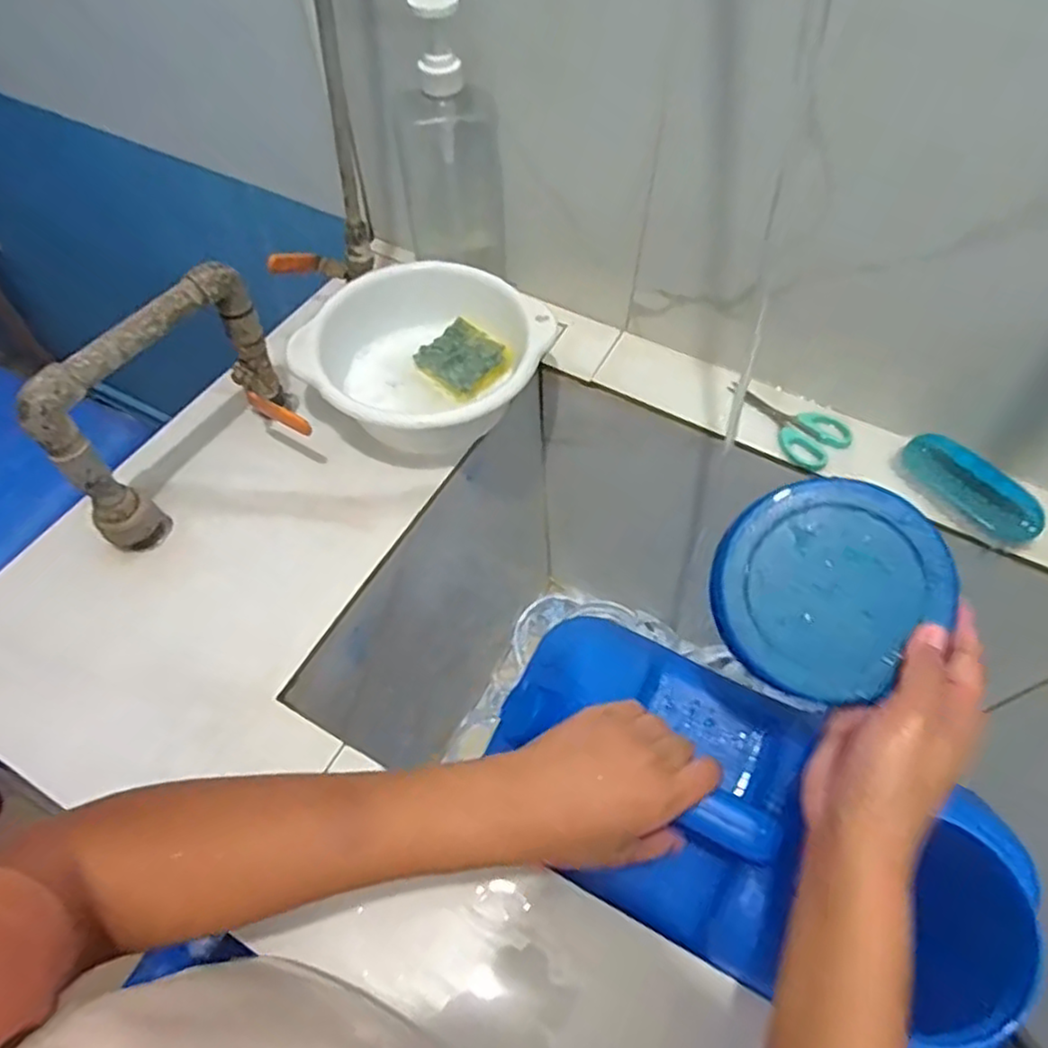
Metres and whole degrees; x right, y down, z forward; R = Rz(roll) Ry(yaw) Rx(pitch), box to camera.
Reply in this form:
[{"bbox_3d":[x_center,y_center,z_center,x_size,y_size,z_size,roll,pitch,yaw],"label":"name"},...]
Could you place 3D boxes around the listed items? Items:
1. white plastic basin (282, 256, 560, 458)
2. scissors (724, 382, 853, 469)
[{"bbox_3d":[-0.088,-0.143,0.625,0.195,0.097,0.180,0,57,-1],"label":"white plastic basin"},{"bbox_3d":[0.250,-0.102,0.645,0.059,0.013,0.115,-39,70,-14],"label":"scissors"}]

